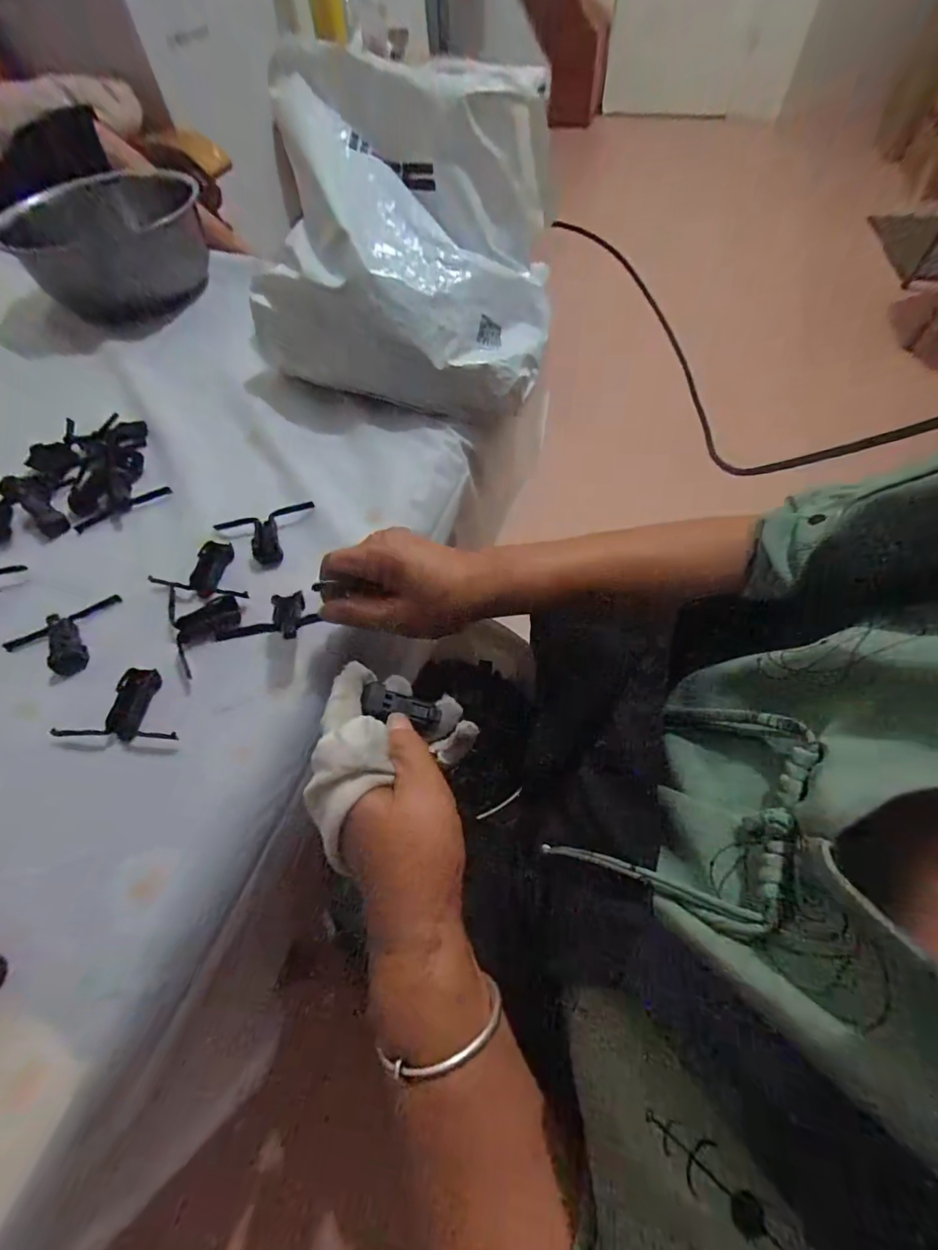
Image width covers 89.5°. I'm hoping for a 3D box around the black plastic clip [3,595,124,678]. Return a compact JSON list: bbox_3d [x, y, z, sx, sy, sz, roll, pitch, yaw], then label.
[{"bbox_3d":[-0.303,0.012,0.352,0.082,0.010,0.053,-26,61,-11],"label":"black plastic clip"}]

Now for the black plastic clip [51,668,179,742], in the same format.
[{"bbox_3d":[-0.232,0.053,0.324,0.080,0.011,0.050,-1,59,4],"label":"black plastic clip"}]

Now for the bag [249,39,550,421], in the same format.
[{"bbox_3d":[-0.061,-0.376,0.462,0.294,0.205,0.277,5,60,7],"label":"bag"}]

